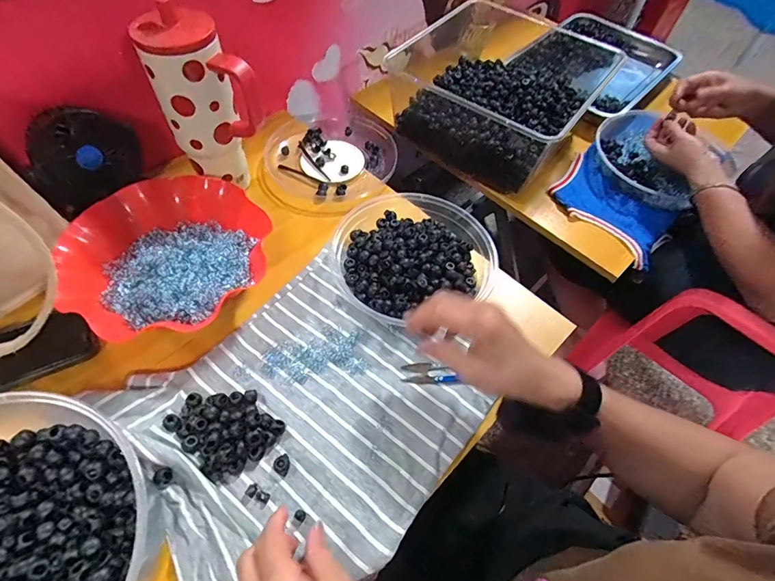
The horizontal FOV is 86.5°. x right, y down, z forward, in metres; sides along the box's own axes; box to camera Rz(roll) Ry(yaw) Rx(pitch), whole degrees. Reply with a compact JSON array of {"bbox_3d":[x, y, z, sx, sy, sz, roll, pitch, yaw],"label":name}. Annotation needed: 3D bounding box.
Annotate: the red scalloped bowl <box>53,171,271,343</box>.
[{"bbox_3d":[-0.255,-0.044,0.494,0.211,0.058,0.210,2,56,-3],"label":"red scalloped bowl"}]

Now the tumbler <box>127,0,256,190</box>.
[{"bbox_3d":[-0.215,-0.208,0.509,0.101,0.216,0.088,-24,61,-19],"label":"tumbler"}]

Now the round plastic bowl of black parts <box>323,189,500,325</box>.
[{"bbox_3d":[0.028,-0.050,0.532,0.196,0.037,0.177,-20,60,-16],"label":"round plastic bowl of black parts"}]

